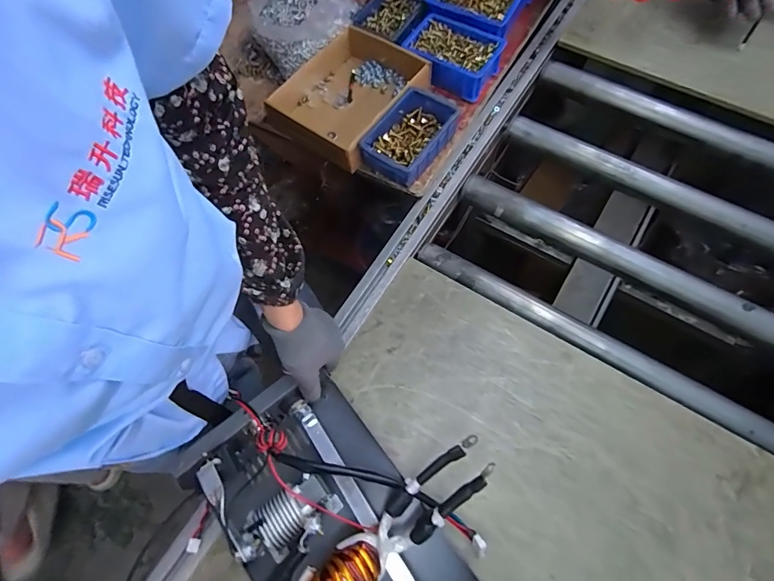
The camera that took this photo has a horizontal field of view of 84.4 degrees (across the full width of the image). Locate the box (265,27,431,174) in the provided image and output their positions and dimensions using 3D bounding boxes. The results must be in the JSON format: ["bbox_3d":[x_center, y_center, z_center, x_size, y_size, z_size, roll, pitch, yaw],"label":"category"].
[{"bbox_3d":[-0.068,-0.322,0.705,0.196,0.053,0.221,34,74,17],"label":"box"}]

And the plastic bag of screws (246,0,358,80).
[{"bbox_3d":[-0.146,-0.481,0.746,0.166,0.087,0.214,11,69,10],"label":"plastic bag of screws"}]

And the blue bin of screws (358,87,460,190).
[{"bbox_3d":[0.034,-0.238,0.658,0.101,0.051,0.149,32,74,16],"label":"blue bin of screws"}]

